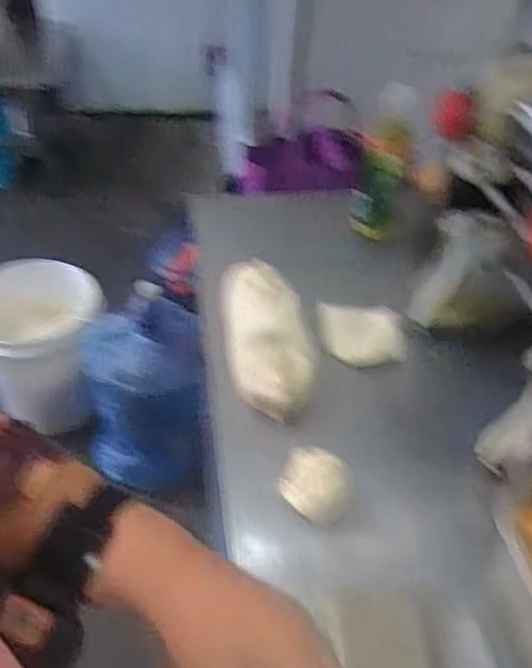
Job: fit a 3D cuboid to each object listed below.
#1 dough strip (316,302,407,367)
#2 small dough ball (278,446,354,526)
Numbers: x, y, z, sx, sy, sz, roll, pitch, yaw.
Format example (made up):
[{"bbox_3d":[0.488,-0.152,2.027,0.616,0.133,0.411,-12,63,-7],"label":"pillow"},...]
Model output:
[{"bbox_3d":[0.124,0.000,0.796,0.107,0.016,0.088,-4,62,0],"label":"dough strip"},{"bbox_3d":[0.052,0.153,0.614,0.070,0.051,0.049,25,48,19],"label":"small dough ball"}]

